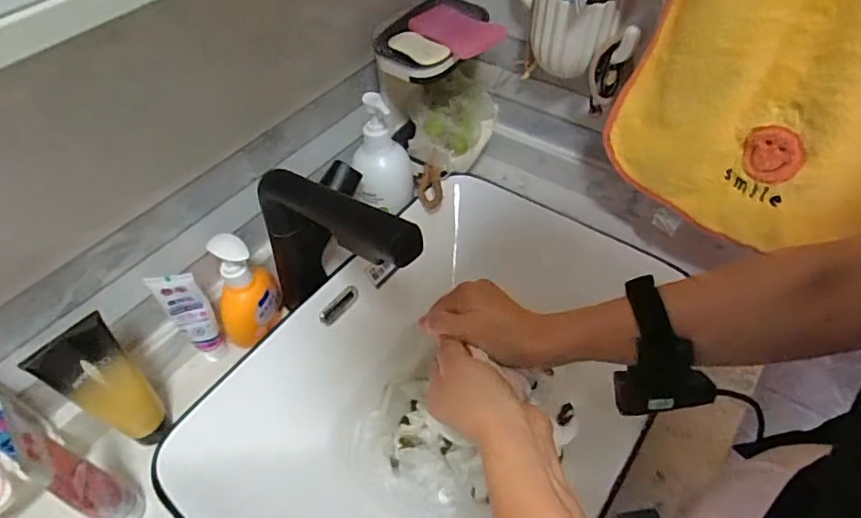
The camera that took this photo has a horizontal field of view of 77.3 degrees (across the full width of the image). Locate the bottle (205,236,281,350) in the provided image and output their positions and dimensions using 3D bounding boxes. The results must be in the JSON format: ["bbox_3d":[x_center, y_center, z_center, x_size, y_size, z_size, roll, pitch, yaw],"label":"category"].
[{"bbox_3d":[-0.184,0.028,0.543,0.048,0.130,0.064,4,49,6],"label":"bottle"}]

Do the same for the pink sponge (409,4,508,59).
[{"bbox_3d":[0.027,-0.240,0.568,0.094,0.024,0.054,35,59,29],"label":"pink sponge"}]

